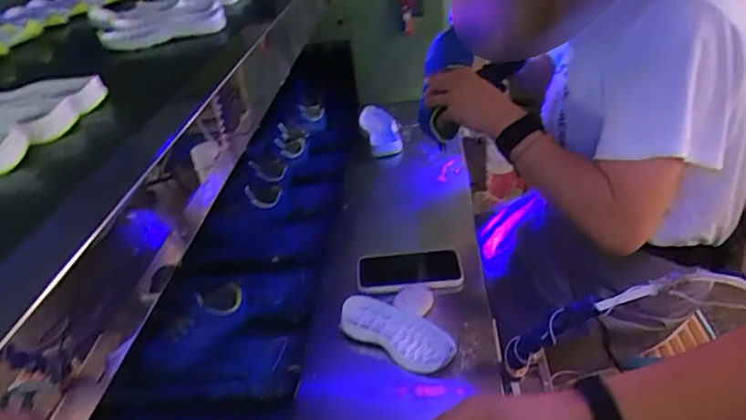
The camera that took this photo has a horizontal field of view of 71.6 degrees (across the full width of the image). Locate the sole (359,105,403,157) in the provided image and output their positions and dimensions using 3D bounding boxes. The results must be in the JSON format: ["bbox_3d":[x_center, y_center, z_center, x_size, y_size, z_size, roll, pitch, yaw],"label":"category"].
[{"bbox_3d":[0.019,-0.184,1.135,0.078,0.041,0.173,-11,35,-7],"label":"sole"}]

